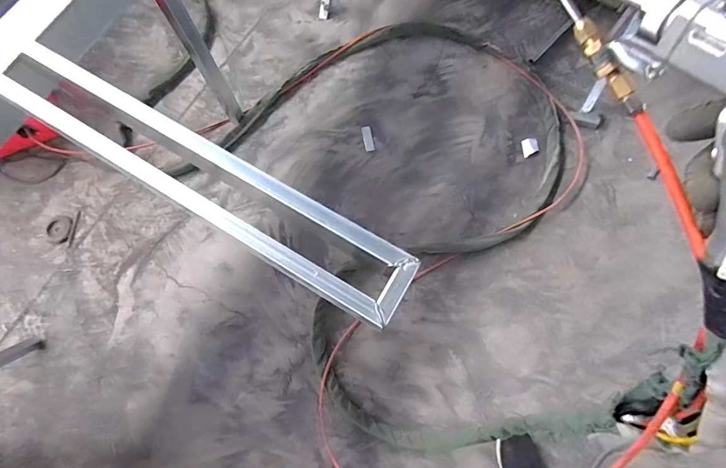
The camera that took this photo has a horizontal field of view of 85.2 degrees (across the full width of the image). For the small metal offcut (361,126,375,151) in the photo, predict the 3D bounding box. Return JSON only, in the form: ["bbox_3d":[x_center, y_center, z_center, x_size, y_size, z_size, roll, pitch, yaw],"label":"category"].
[{"bbox_3d":[0.018,-0.340,1.410,0.036,0.014,0.103,-10,75,-4],"label":"small metal offcut"}]

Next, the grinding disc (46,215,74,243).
[{"bbox_3d":[-1.012,-0.017,1.316,0.085,0.016,0.093,7,75,1],"label":"grinding disc"}]

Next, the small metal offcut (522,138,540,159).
[{"bbox_3d":[0.596,-0.309,1.407,0.058,0.020,0.065,-9,75,-3],"label":"small metal offcut"}]

